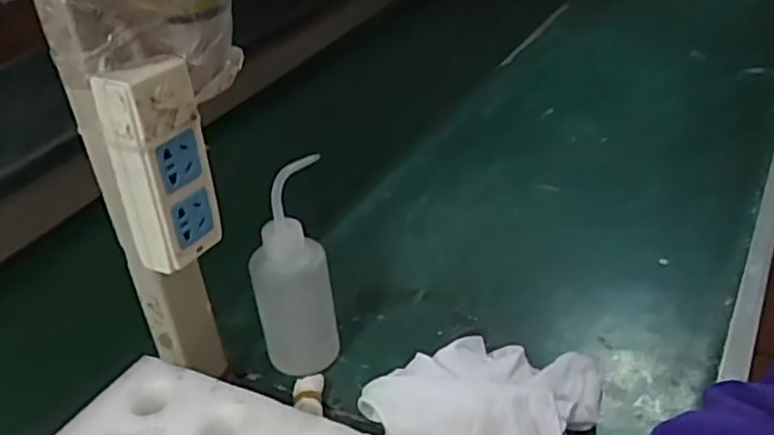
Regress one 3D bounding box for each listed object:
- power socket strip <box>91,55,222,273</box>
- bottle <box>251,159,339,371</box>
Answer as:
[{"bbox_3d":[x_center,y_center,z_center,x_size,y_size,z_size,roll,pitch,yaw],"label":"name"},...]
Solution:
[{"bbox_3d":[-0.142,-0.034,0.452,0.031,0.126,0.053,13,38,27],"label":"power socket strip"},{"bbox_3d":[-0.075,0.045,0.577,0.066,0.163,0.070,-12,33,-9],"label":"bottle"}]

